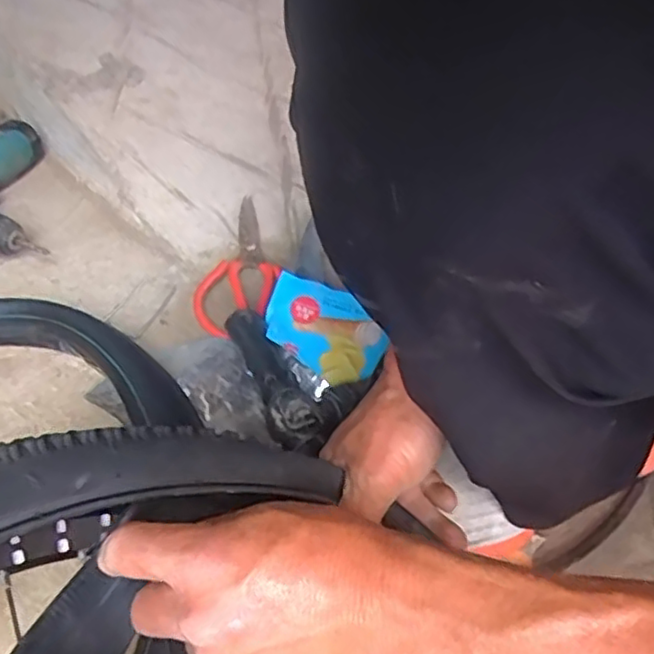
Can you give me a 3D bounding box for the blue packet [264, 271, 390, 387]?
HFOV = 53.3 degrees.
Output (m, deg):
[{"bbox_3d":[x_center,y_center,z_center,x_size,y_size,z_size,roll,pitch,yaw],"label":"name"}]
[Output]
[{"bbox_3d":[-0.003,-0.001,0.570,0.111,0.010,0.075,36,63,8],"label":"blue packet"}]

